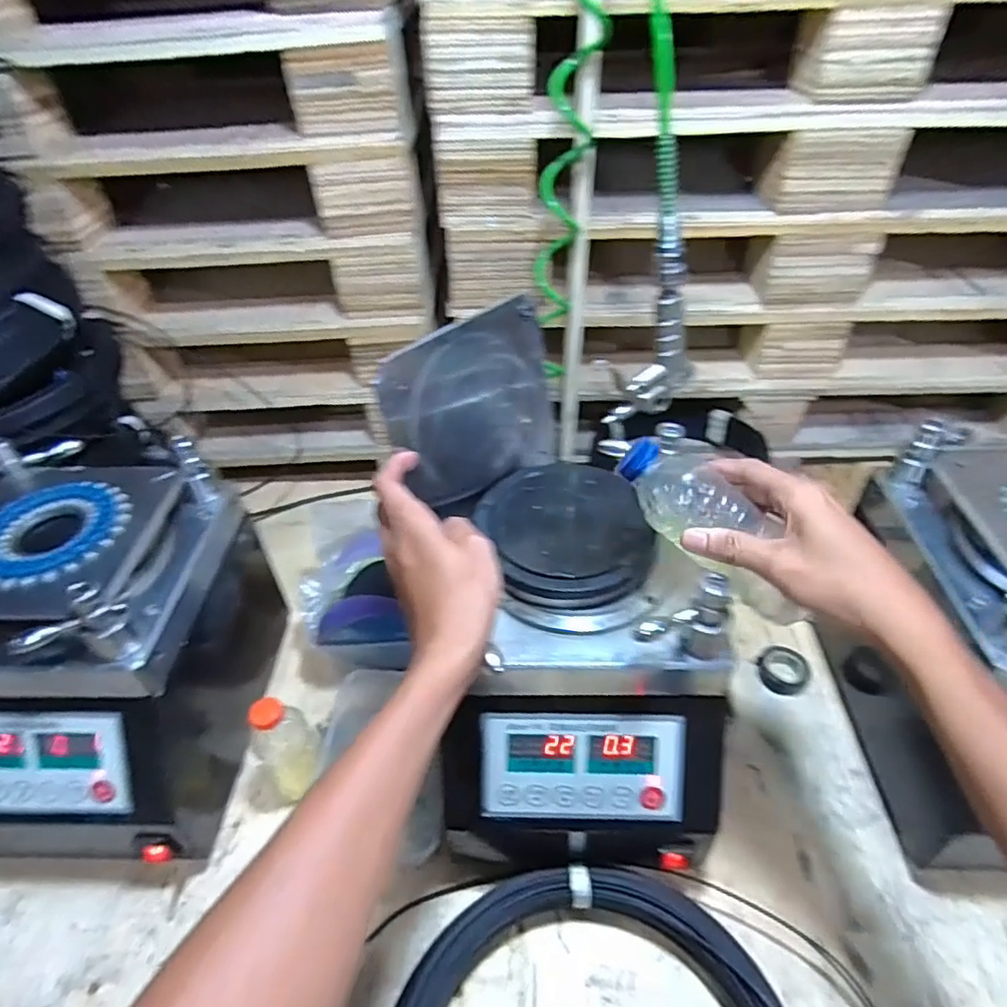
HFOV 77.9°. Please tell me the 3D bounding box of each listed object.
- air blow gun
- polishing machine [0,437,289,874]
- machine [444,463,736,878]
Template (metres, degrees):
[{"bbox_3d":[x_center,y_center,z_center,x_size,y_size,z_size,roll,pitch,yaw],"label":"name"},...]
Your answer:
[{"bbox_3d":[0.130,-0.154,0.543,0.084,0.168,0.025,-17,45,-14],"label":"air blow gun"},{"bbox_3d":[-0.385,0.130,0.596,0.255,0.274,0.309,2,44,6],"label":"polishing machine"},{"bbox_3d":[0.069,0.133,0.547,0.211,0.239,0.263,2,44,6],"label":"machine"}]

